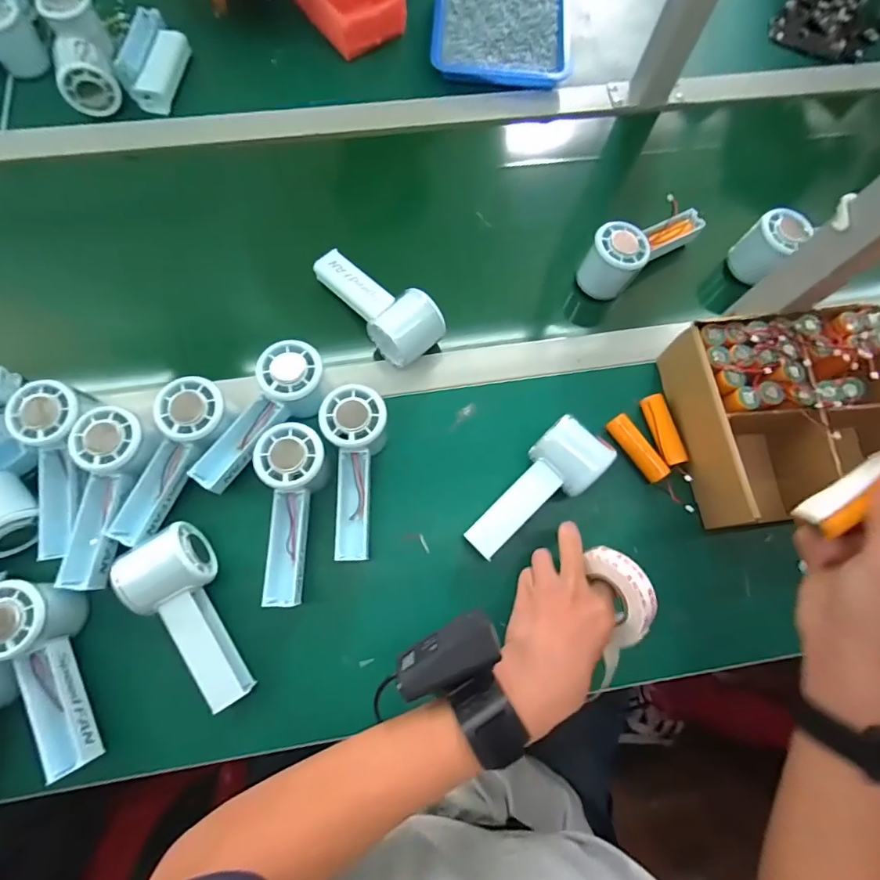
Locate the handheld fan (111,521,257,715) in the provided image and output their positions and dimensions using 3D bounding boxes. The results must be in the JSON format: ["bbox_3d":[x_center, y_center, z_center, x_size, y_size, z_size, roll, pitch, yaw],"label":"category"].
[{"bbox_3d":[-0.210,0.149,0.389,0.057,0.052,0.149,-26,89,-8],"label":"handheld fan"}]

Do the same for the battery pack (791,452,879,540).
[{"bbox_3d":[0.259,0.031,0.286,0.072,0.018,0.020,-37,78,1],"label":"battery pack"}]

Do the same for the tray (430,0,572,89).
[{"bbox_3d":[0.081,-0.551,0.601,0.172,0.023,0.209,3,74,0],"label":"tray"}]

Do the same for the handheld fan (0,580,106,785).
[{"bbox_3d":[-0.313,0.184,0.361,0.054,0.049,0.146,-20,76,-7],"label":"handheld fan"}]

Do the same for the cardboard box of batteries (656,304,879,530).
[{"bbox_3d":[0.328,-0.021,0.434,0.206,0.077,0.182,-6,75,-3],"label":"cardboard box of batteries"}]

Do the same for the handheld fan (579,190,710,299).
[{"bbox_3d":[0.219,-0.211,0.497,0.151,0.067,0.053,-34,78,-10],"label":"handheld fan"}]

